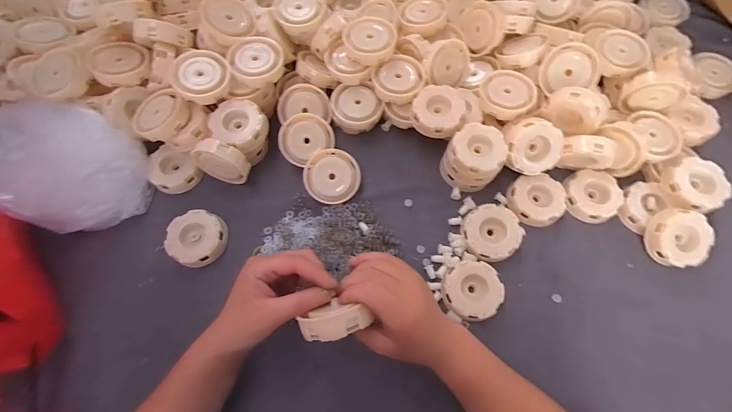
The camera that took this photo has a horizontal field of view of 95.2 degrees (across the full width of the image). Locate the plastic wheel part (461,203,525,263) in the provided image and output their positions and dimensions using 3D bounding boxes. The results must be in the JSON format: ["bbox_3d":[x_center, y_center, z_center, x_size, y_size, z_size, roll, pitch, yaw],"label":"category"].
[{"bbox_3d":[0.152,0.032,0.405,0.067,0.023,0.065,0,70,0],"label":"plastic wheel part"}]

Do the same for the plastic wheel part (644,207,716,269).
[{"bbox_3d":[0.368,0.037,0.394,0.061,0.023,0.065,-11,91,0],"label":"plastic wheel part"}]

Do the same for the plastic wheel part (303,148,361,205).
[{"bbox_3d":[-0.044,-0.038,0.429,0.069,0.015,0.069,0,90,-8],"label":"plastic wheel part"}]

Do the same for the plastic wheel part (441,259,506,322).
[{"bbox_3d":[0.123,0.098,0.388,0.066,0.022,0.065,0,70,0],"label":"plastic wheel part"}]

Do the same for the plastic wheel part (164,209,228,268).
[{"bbox_3d":[-0.211,0.042,0.419,0.068,0.032,0.066,0,70,0],"label":"plastic wheel part"}]

